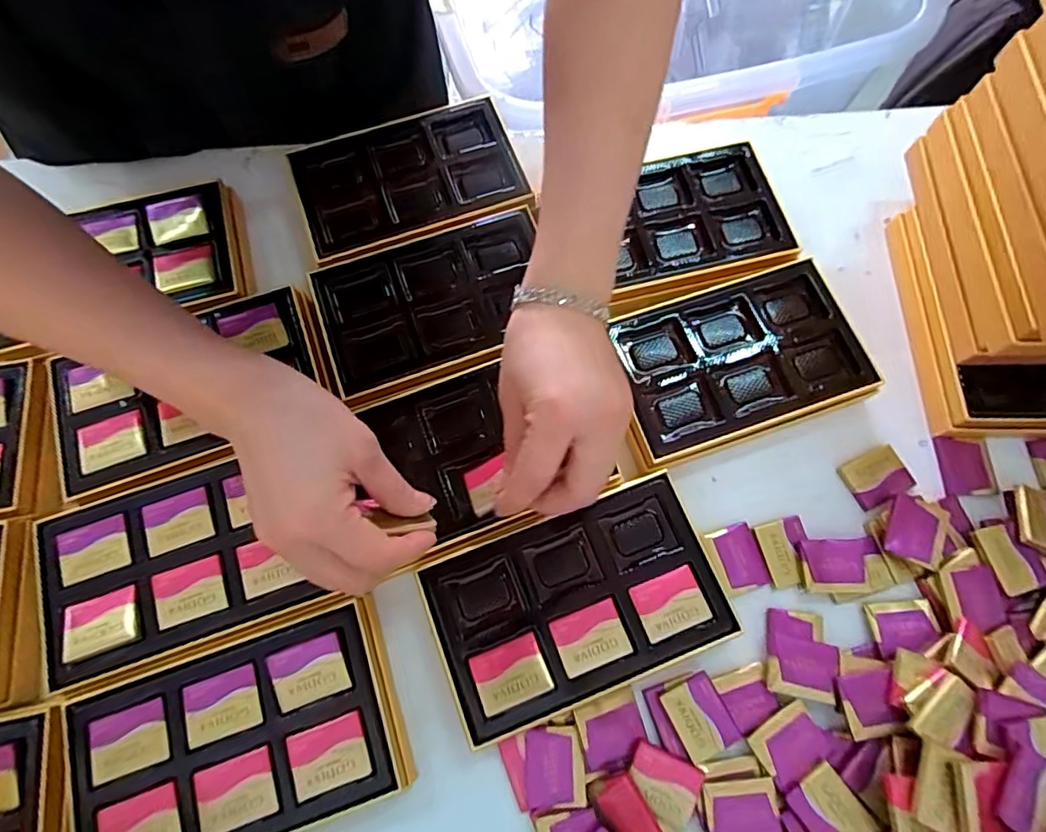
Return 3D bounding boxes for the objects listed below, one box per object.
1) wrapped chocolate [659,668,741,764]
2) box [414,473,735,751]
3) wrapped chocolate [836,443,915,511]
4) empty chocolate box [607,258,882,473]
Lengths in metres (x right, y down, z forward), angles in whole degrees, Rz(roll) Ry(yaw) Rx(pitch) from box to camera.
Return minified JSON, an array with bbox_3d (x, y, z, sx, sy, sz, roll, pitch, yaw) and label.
[{"bbox_3d":[0.100,0.171,0.316,0.031,0.004,0.038,-25,74,-9],"label":"wrapped chocolate"},{"bbox_3d":[0.029,0.108,0.325,0.160,0.024,0.101,-18,73,-7],"label":"box"},{"bbox_3d":[0.231,0.040,0.364,0.039,0.005,0.031,-24,74,-9],"label":"wrapped chocolate"},{"bbox_3d":[0.138,-0.036,0.375,0.163,0.029,0.104,-17,73,-7],"label":"empty chocolate box"}]

